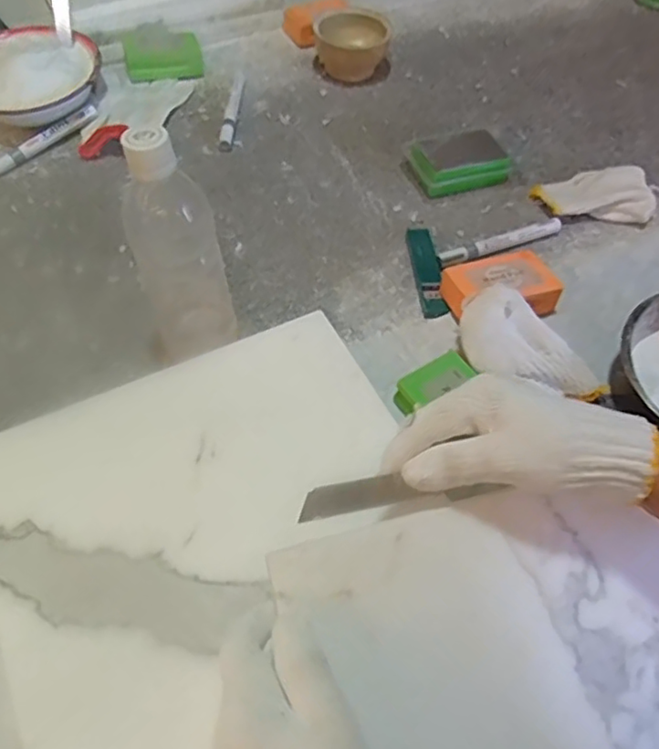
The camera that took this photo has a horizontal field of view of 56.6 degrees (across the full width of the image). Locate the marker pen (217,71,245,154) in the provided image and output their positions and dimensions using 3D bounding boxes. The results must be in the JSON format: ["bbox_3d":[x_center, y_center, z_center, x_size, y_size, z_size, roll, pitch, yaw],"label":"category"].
[{"bbox_3d":[-0.118,-0.319,0.740,0.016,0.013,0.150,2,56,-1],"label":"marker pen"}]

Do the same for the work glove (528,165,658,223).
[{"bbox_3d":[0.287,-0.190,0.660,0.126,0.026,0.070,-2,56,-4],"label":"work glove"}]

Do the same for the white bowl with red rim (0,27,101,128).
[{"bbox_3d":[-0.352,-0.350,0.715,0.156,0.043,0.163,1,56,-2],"label":"white bowl with red rim"}]

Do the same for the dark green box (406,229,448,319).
[{"bbox_3d":[0.096,-0.105,0.602,0.027,0.013,0.121,-3,56,-5],"label":"dark green box"}]

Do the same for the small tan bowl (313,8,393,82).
[{"bbox_3d":[0.029,-0.429,0.796,0.093,0.051,0.080,10,56,4],"label":"small tan bowl"}]

